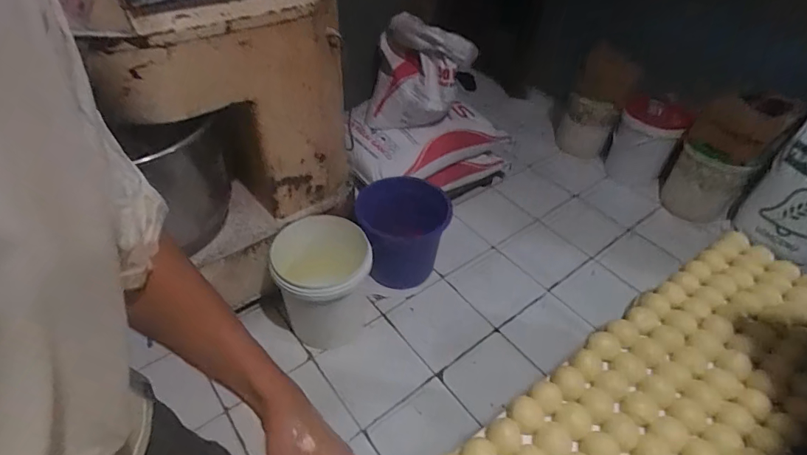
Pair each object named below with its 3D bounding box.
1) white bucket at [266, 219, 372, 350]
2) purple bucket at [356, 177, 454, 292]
[{"bbox_3d":[-0.273,0.188,1.532,0.315,0.366,0.310,2,44,-2],"label":"white bucket"},{"bbox_3d":[-0.006,0.021,1.680,0.322,0.356,0.348,2,44,-2],"label":"purple bucket"}]

